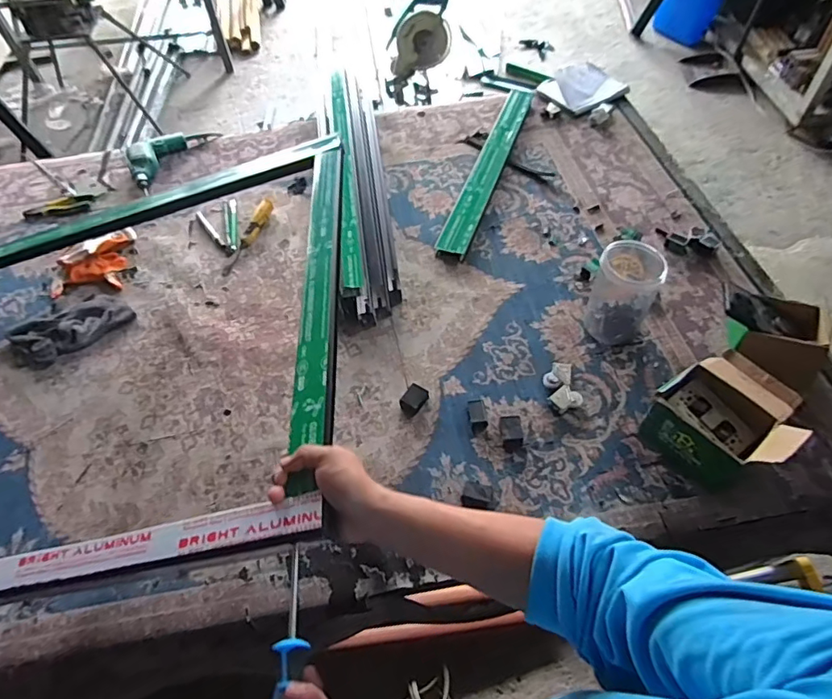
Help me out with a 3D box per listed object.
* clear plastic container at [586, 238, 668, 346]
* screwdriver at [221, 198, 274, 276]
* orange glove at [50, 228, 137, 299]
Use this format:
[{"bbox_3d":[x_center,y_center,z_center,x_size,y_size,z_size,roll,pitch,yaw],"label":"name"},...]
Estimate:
[{"bbox_3d":[0.360,-0.103,0.892,0.101,0.158,0.119,22,59,18],"label":"clear plastic container"},{"bbox_3d":[-0.368,-0.251,1.134,0.034,0.030,0.220,10,56,10],"label":"screwdriver"},{"bbox_3d":[-0.697,-0.195,1.108,0.154,0.032,0.177,-7,55,-2],"label":"orange glove"}]

